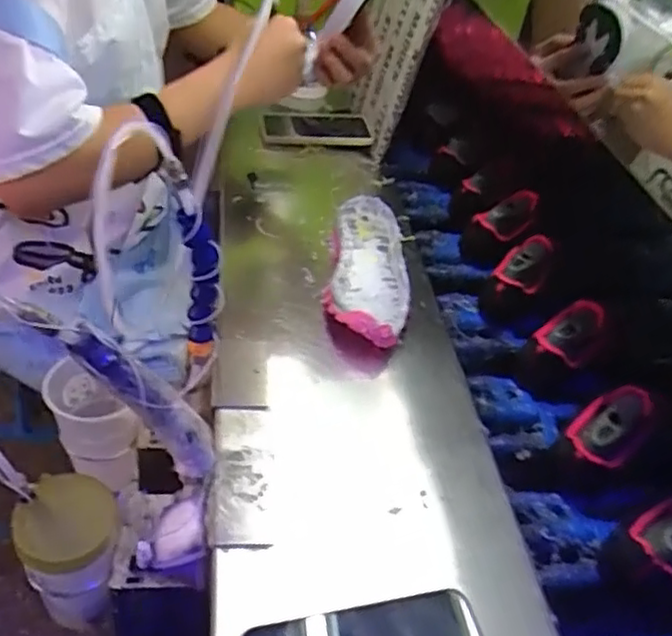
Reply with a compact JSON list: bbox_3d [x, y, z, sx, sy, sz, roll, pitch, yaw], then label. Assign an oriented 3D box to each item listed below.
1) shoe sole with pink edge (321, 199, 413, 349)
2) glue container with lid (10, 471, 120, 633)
[{"bbox_3d":[0.037,-0.064,0.754,0.085,0.044,0.254,6,41,-1],"label":"shoe sole with pink edge"},{"bbox_3d":[-0.213,0.194,0.552,0.070,0.118,0.072,-5,43,-13],"label":"glue container with lid"}]

